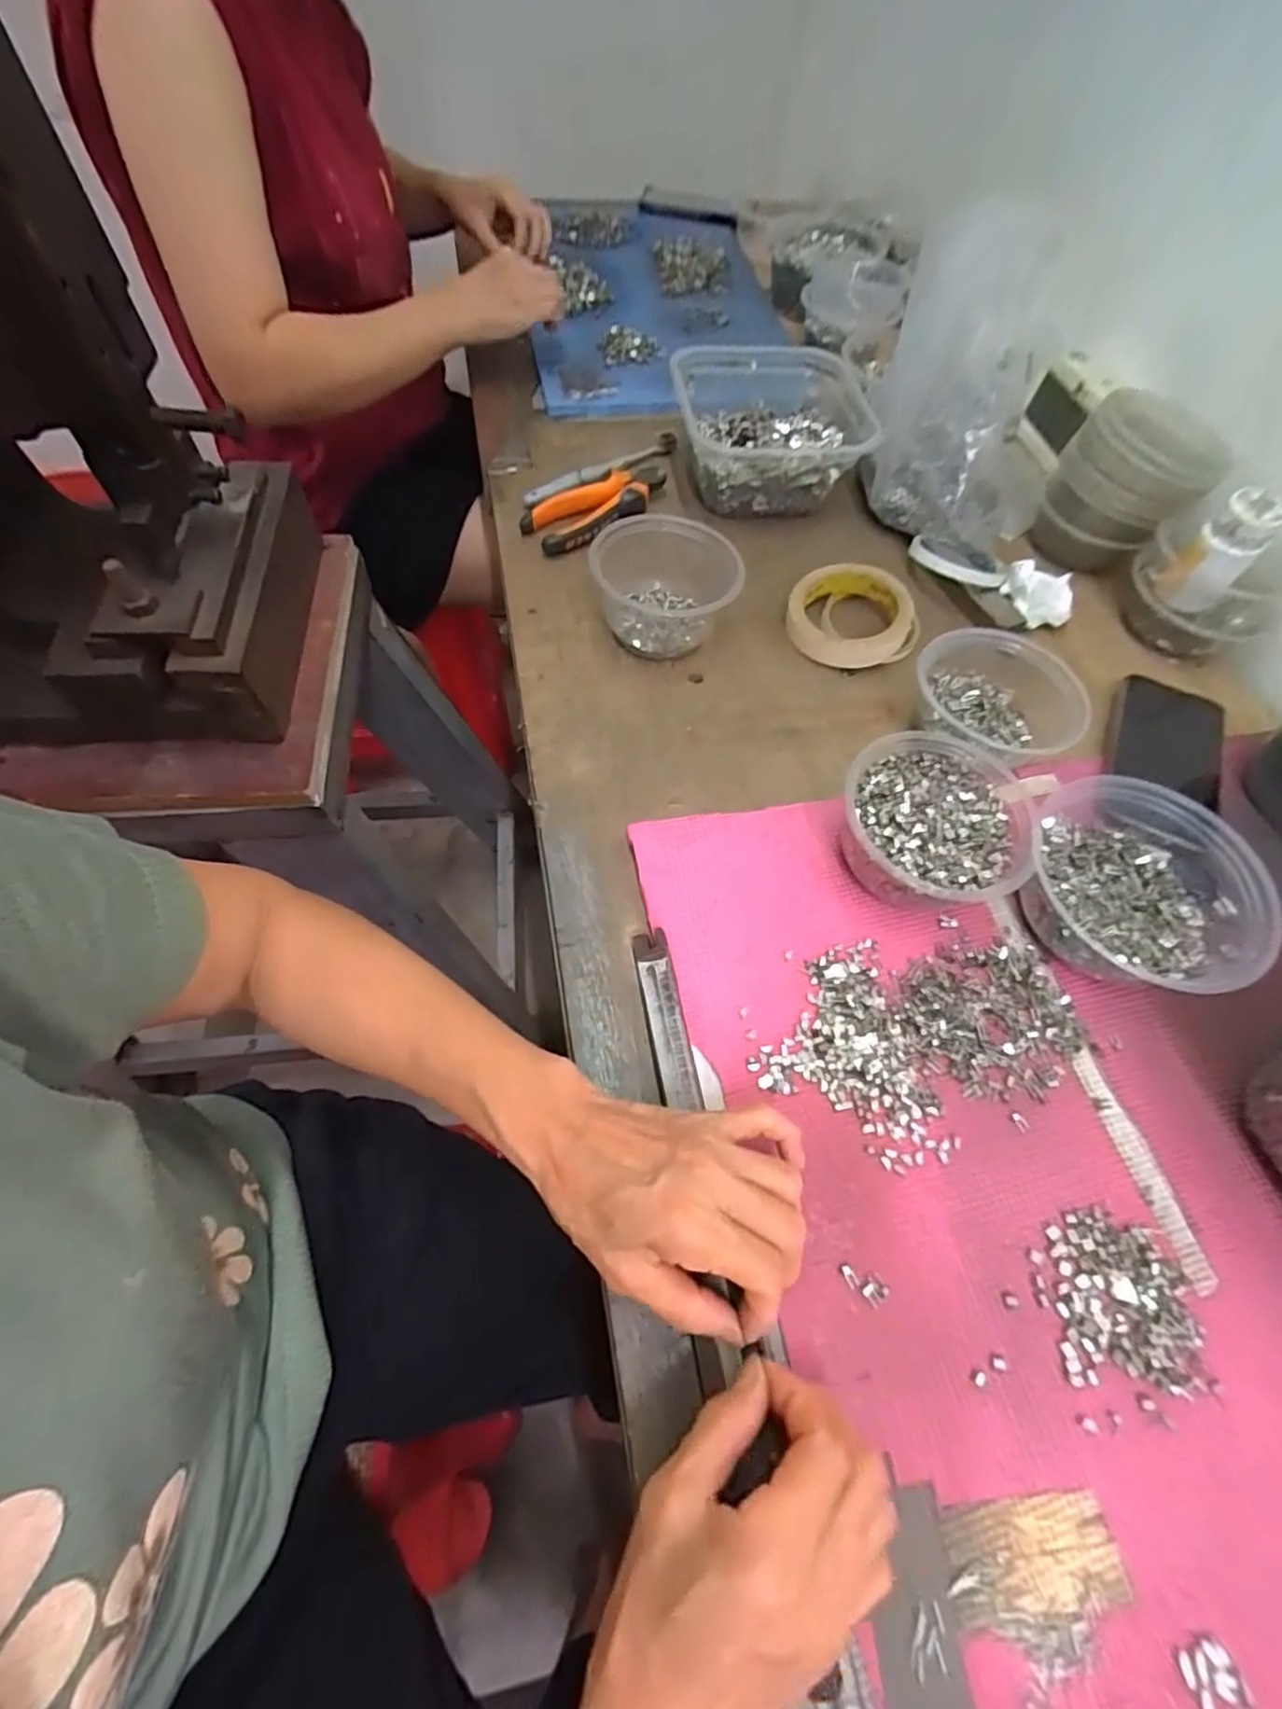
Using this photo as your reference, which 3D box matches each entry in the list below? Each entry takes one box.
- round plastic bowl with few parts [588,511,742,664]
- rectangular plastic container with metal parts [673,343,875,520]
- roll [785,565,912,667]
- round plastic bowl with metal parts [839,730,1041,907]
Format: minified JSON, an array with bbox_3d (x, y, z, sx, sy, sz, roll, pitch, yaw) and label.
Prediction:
[{"bbox_3d":[0.019,-0.211,0.522,0.110,0.062,0.101,2,61,-4],"label":"round plastic bowl with few parts"},{"bbox_3d":[0.128,-0.411,0.628,0.191,0.064,0.171,-1,61,-5],"label":"rectangular plastic container with metal parts"},{"bbox_3d":[0.174,-0.202,0.541,0.094,0.031,0.096,2,61,-4],"label":"roll"},{"bbox_3d":[0.184,-0.017,0.417,0.110,0.055,0.115,2,61,-4],"label":"round plastic bowl with metal parts"}]

